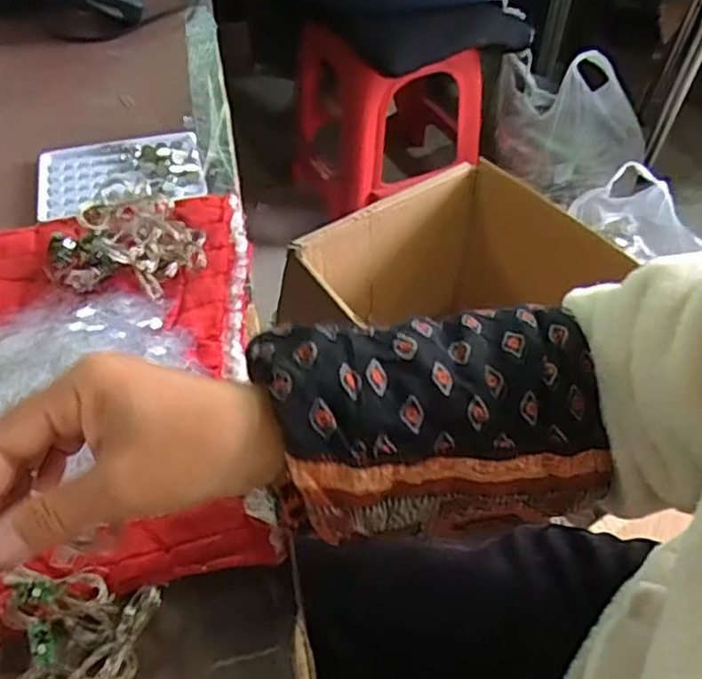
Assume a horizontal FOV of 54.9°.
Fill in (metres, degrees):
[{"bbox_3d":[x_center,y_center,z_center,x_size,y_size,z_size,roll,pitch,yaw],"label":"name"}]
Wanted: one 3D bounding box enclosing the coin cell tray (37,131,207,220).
[{"bbox_3d":[-0.193,-0.142,0.565,0.131,0.010,0.100,-11,50,-11],"label":"coin cell tray"}]

